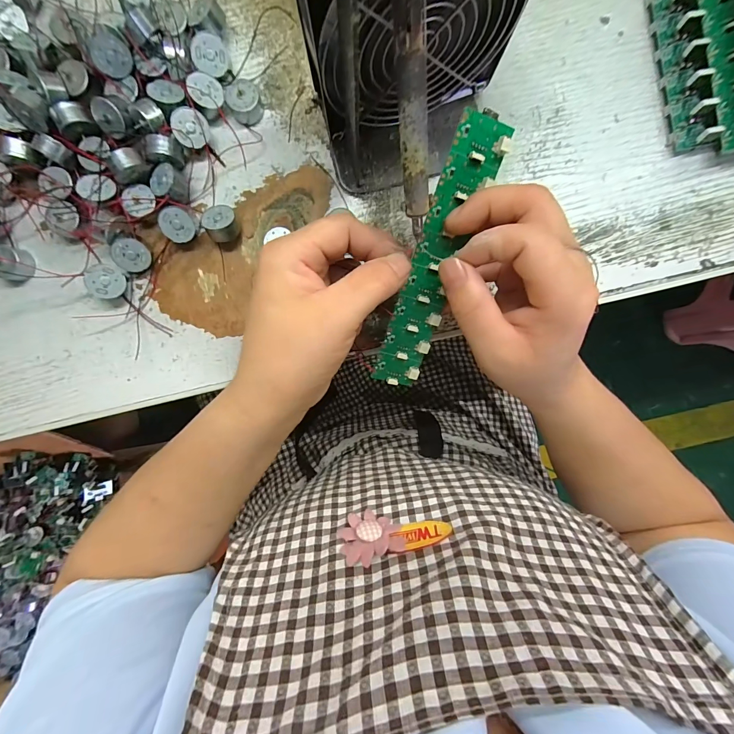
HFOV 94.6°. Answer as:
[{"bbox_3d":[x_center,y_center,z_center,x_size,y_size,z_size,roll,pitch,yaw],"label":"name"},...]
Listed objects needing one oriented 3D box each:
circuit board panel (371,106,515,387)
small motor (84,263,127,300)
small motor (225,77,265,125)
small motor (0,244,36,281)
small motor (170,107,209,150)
[{"bbox_3d":[0.040,-0.059,0.201,0.029,0.007,0.156,17,113,-2],"label":"circuit board panel"},{"bbox_3d":[-0.188,-0.062,0.246,0.024,0.013,0.024,7,96,-30],"label":"small motor"},{"bbox_3d":[-0.087,-0.189,0.241,0.022,0.015,0.022,0,91,1],"label":"small motor"},{"bbox_3d":[-0.259,-0.076,0.246,0.021,0.014,0.024,9,91,0],"label":"small motor"},{"bbox_3d":[-0.123,-0.167,0.238,0.023,0.010,0.023,-9,112,-22],"label":"small motor"}]

